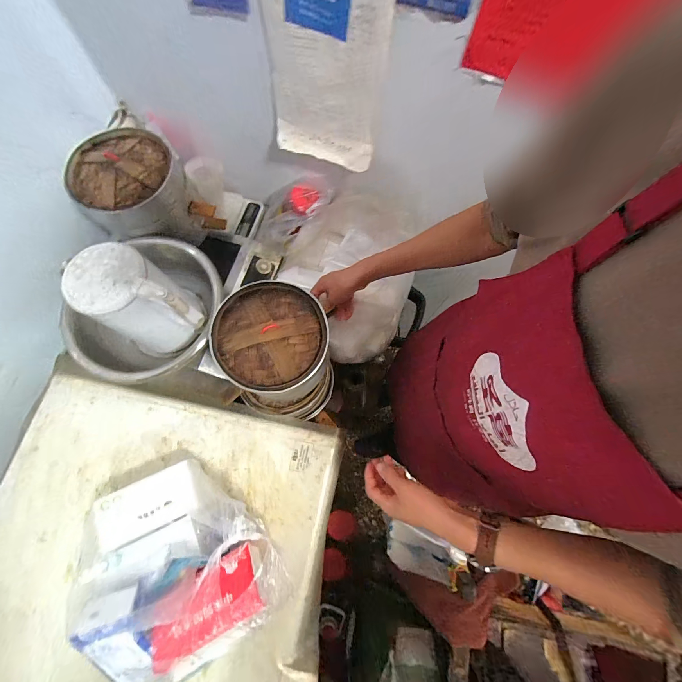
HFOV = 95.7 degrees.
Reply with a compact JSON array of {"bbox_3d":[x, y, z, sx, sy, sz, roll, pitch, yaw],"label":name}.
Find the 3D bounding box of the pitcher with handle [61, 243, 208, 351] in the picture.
[{"bbox_3d":[-0.365,-0.065,0.589,0.178,0.197,0.134,32,76,8],"label":"pitcher with handle"}]

